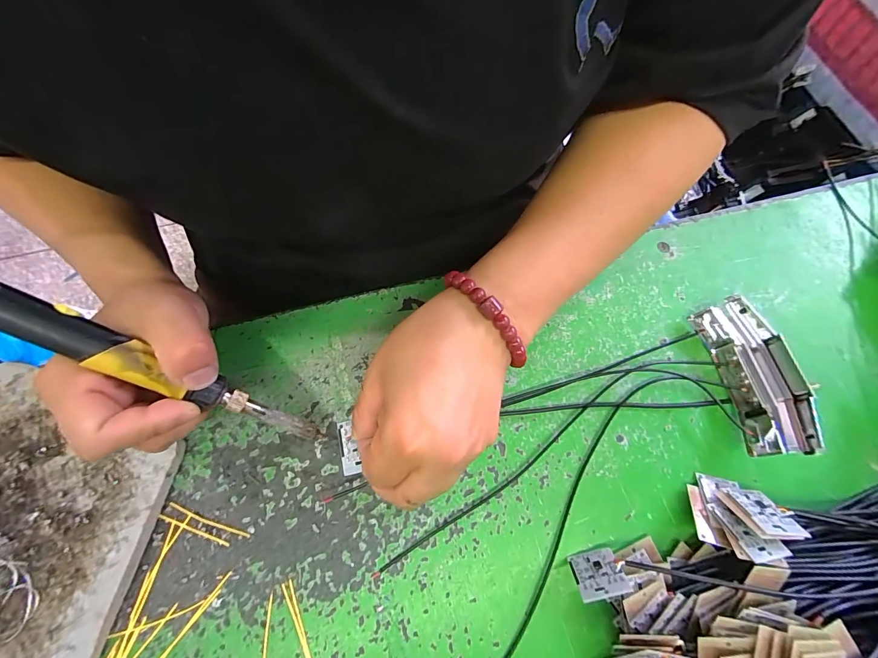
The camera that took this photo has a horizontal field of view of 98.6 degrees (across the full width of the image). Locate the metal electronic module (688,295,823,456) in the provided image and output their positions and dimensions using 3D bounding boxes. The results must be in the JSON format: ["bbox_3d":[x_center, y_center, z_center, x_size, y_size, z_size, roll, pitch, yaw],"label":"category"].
[{"bbox_3d":[0.200,0.028,0.241,0.034,0.033,0.096,-5,70,-4],"label":"metal electronic module"}]

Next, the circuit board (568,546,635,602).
[{"bbox_3d":[0.084,0.130,0.202,0.025,0.031,0.004,-19,96,4],"label":"circuit board"}]

